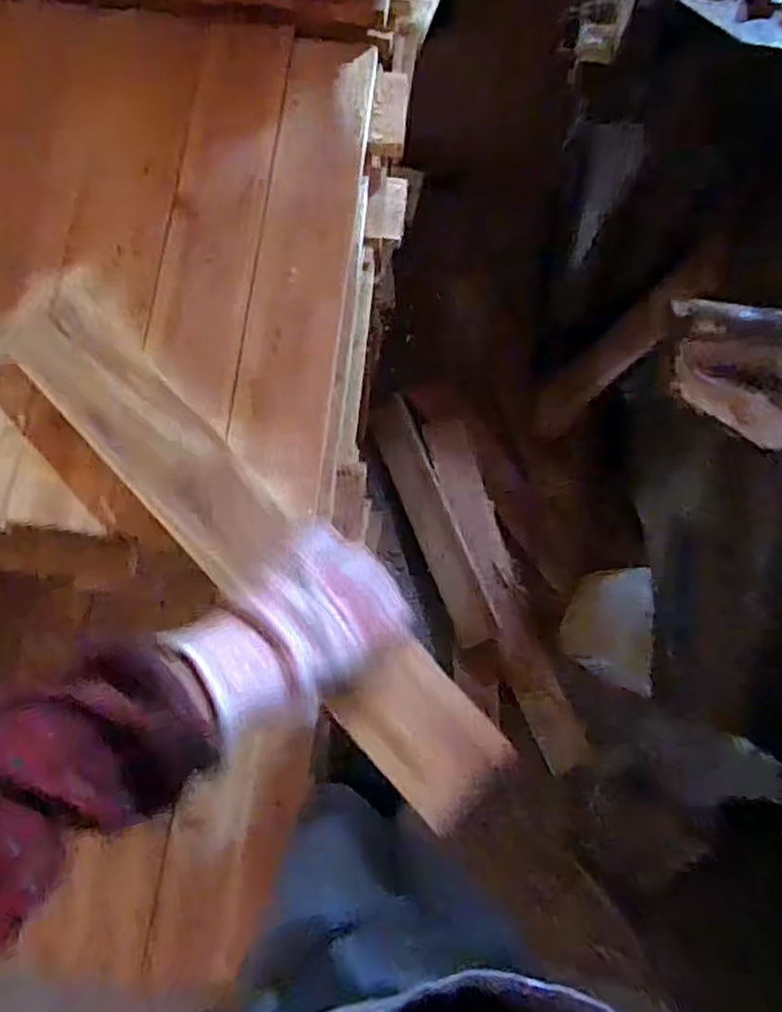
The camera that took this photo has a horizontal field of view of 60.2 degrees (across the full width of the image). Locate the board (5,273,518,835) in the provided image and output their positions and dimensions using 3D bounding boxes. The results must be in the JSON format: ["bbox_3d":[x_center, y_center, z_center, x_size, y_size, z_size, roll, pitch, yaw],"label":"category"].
[{"bbox_3d":[-0.119,0.015,0.524,0.082,0.022,0.525,-43,80,-8],"label":"board"}]

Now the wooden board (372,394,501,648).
[{"bbox_3d":[0.083,0.025,1.339,0.083,0.049,0.504,-21,79,-4],"label":"wooden board"}]

